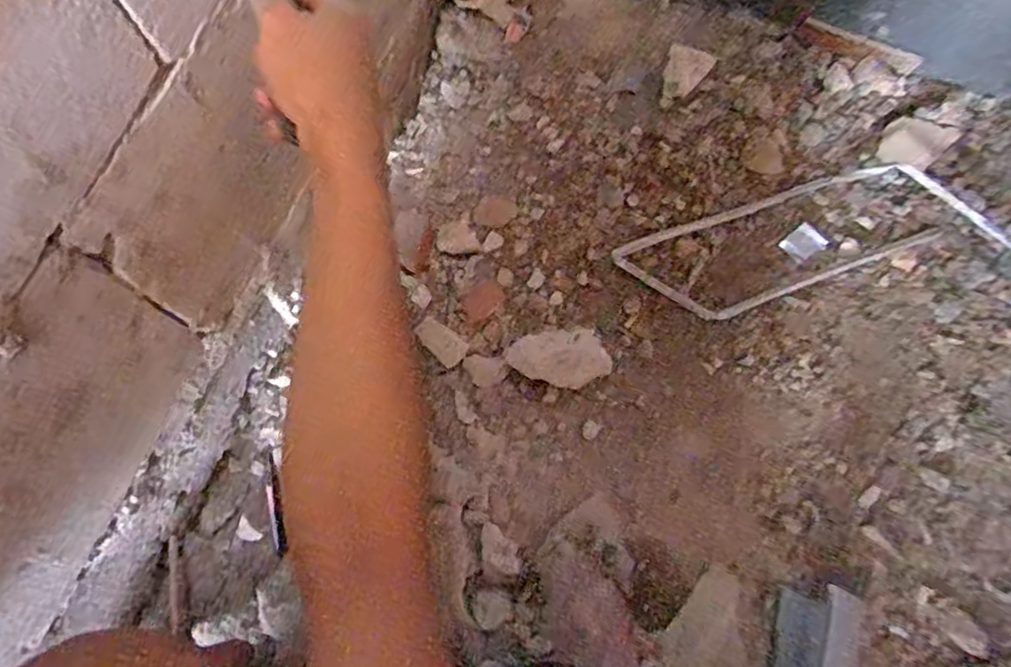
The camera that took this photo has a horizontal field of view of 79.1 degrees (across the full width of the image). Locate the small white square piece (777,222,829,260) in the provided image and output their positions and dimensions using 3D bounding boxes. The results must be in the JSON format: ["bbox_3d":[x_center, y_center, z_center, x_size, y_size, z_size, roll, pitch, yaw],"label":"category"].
[{"bbox_3d":[0.373,-0.113,0.760,0.047,0.004,0.040,-41,77,-11],"label":"small white square piece"}]

